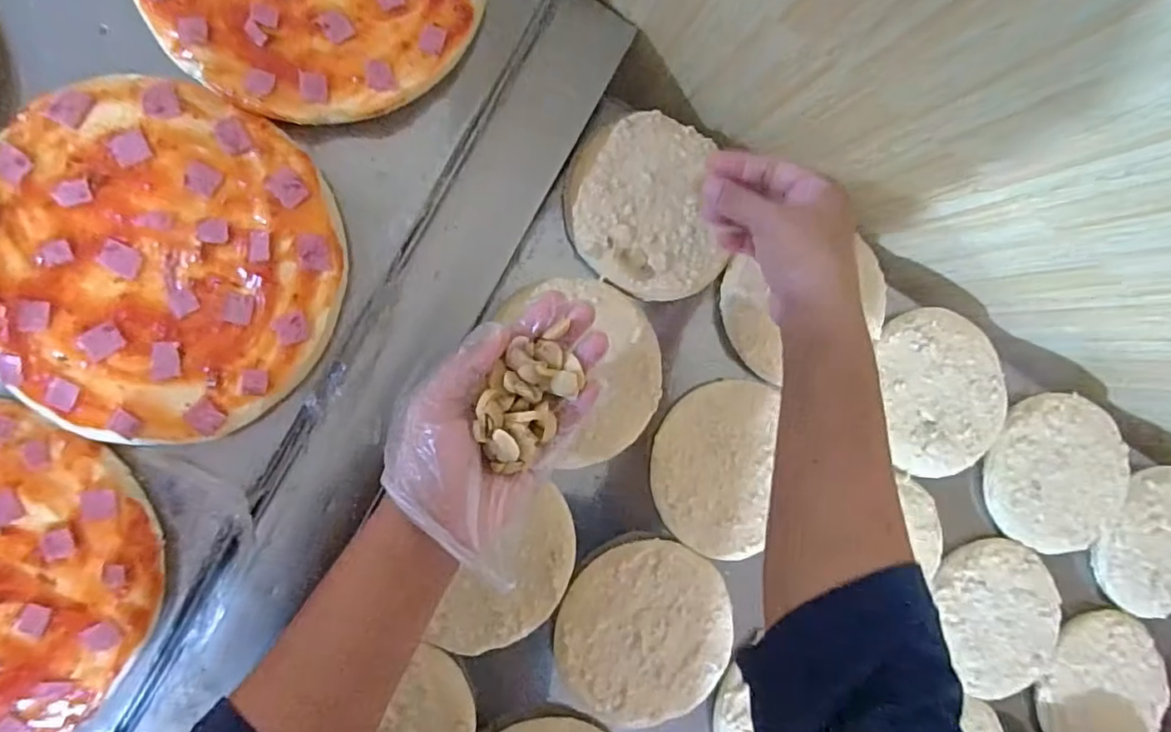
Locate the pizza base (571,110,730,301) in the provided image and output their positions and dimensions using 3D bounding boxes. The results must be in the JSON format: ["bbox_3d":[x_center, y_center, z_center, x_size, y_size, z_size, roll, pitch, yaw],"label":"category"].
[{"bbox_3d":[0.062,-0.124,0.469,0.126,0.008,0.134,0,91,-10],"label":"pizza base"}]

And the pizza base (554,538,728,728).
[{"bbox_3d":[0.051,0.217,0.483,0.138,0.012,0.145,0,91,-10],"label":"pizza base"}]

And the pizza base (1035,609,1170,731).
[{"bbox_3d":[0.517,0.322,0.593,0.149,0.016,0.145,28,86,-9],"label":"pizza base"}]

